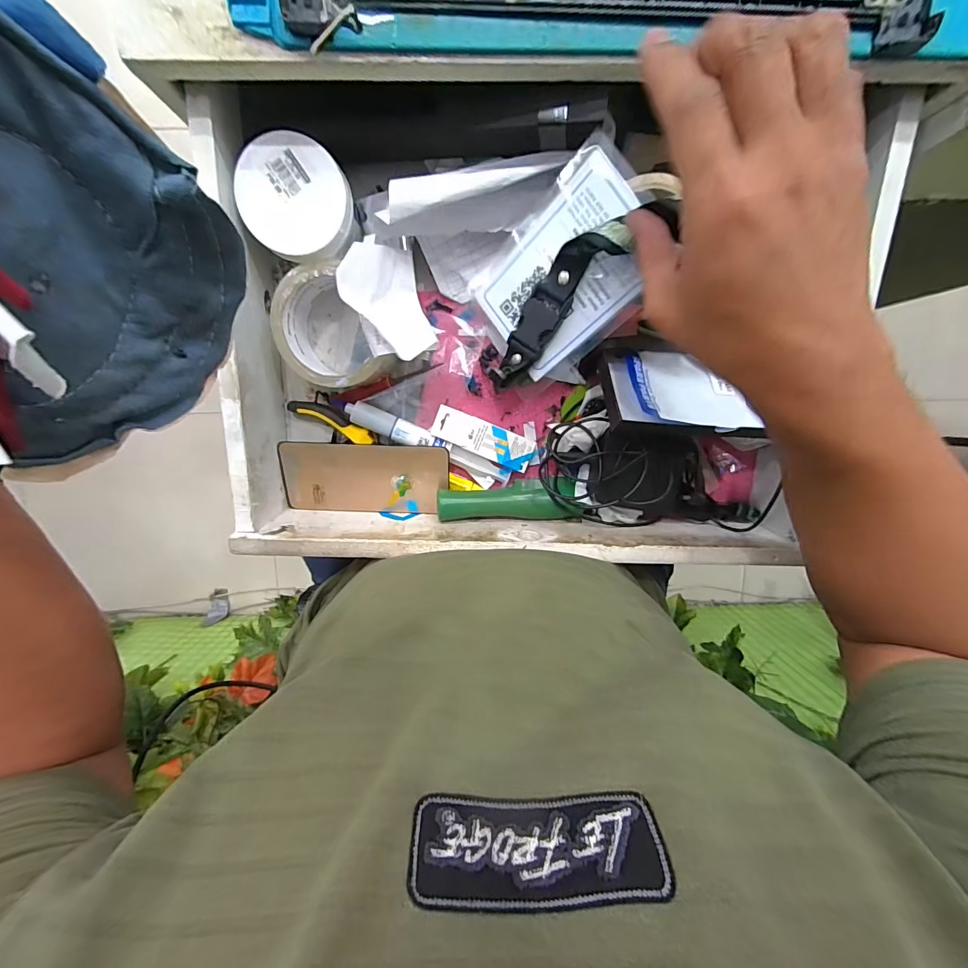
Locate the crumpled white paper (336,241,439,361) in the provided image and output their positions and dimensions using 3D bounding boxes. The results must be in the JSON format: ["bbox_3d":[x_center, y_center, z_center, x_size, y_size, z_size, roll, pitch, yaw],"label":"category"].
[{"bbox_3d":[-0.061,-0.135,0.304,0.081,0.068,0.031,51,135,12],"label":"crumpled white paper"}]

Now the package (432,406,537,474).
[{"bbox_3d":[0.000,-0.041,0.380,0.094,0.009,0.030,22,99,-4],"label":"package"}]

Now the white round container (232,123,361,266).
[{"bbox_3d":[-0.137,-0.209,0.314,0.076,0.045,0.076,0,100,-1],"label":"white round container"}]

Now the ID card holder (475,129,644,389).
[{"bbox_3d":[0.051,-0.153,0.313,0.150,0.029,0.106,-34,87,35],"label":"ID card holder"}]

